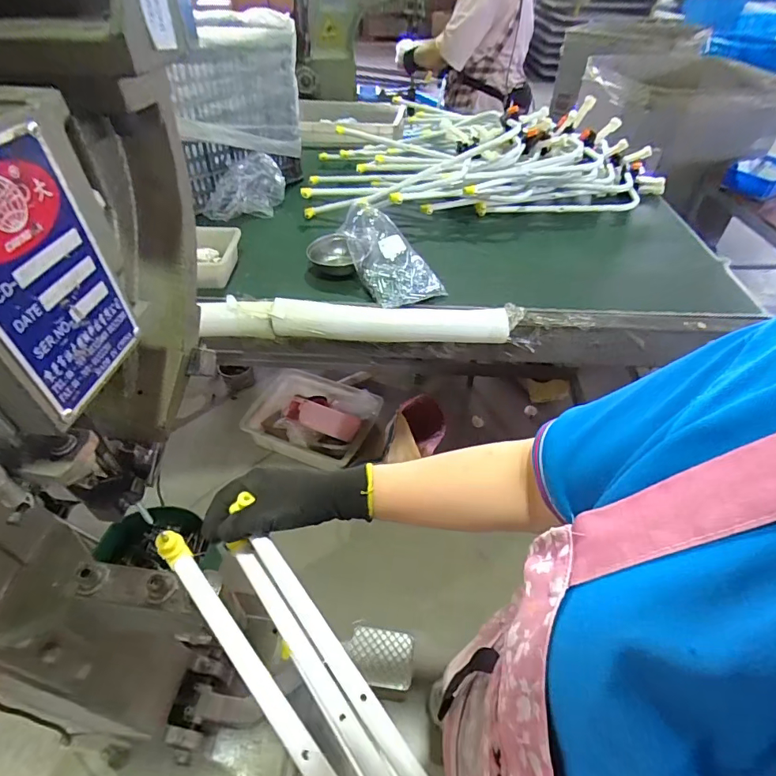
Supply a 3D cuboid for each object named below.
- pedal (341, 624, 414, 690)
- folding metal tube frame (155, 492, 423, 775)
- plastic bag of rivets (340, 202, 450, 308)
[{"bbox_3d":[-0.023,0.661,1.101,0.166,0.024,0.123,6,45,6],"label":"pedal"},{"bbox_3d":[-0.058,0.226,0.334,0.073,0.060,0.323,-32,54,-28],"label":"folding metal tube frame"},{"bbox_3d":[-0.001,-0.302,0.997,0.150,0.135,0.235,-26,51,-24],"label":"plastic bag of rivets"}]

